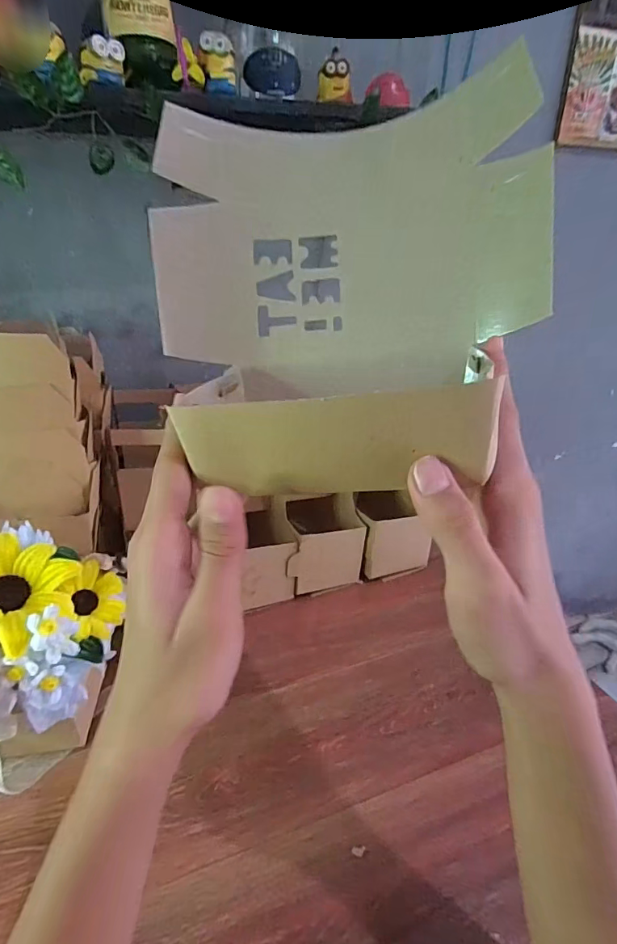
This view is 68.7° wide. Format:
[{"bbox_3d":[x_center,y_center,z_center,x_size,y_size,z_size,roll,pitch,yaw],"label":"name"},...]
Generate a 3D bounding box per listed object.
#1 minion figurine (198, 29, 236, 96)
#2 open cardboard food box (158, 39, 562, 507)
[{"bbox_3d":[-0.112,-0.504,0.558,0.042,0.054,0.028,-3,26,-4],"label":"minion figurine"},{"bbox_3d":[0.013,-0.077,0.226,0.201,0.192,0.133,4,26,9],"label":"open cardboard food box"}]

